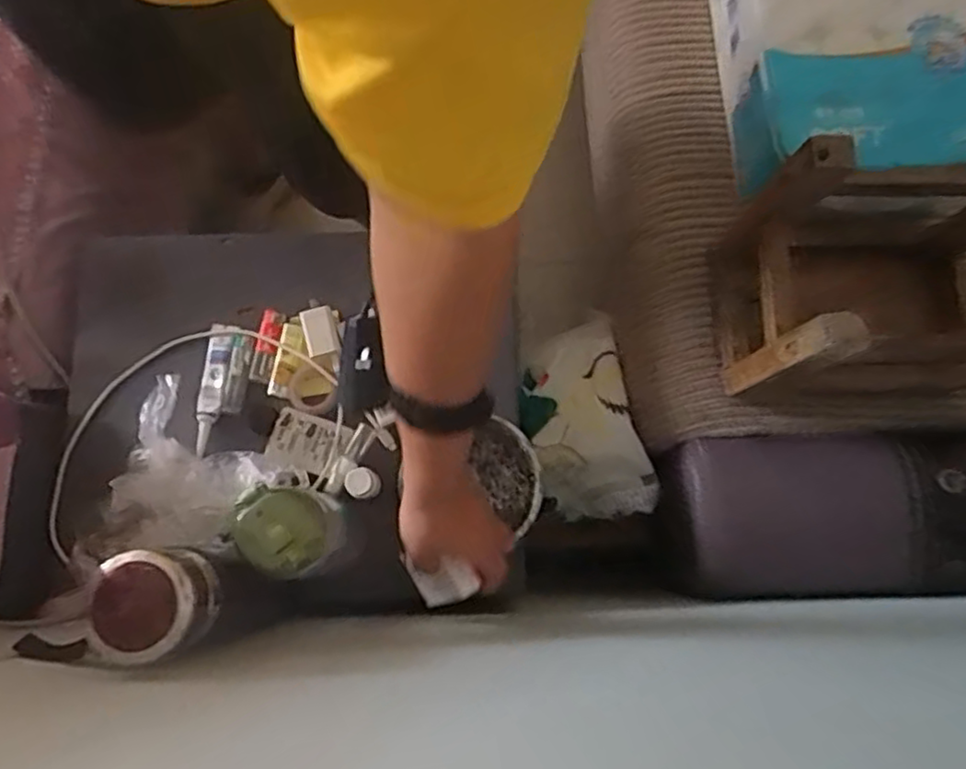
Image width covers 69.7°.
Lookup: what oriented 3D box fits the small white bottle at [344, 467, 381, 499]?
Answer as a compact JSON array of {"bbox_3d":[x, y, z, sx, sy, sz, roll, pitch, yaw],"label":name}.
[{"bbox_3d":[-0.121,0.100,0.696,0.028,0.052,0.026,0,79,-1],"label":"small white bottle"}]

